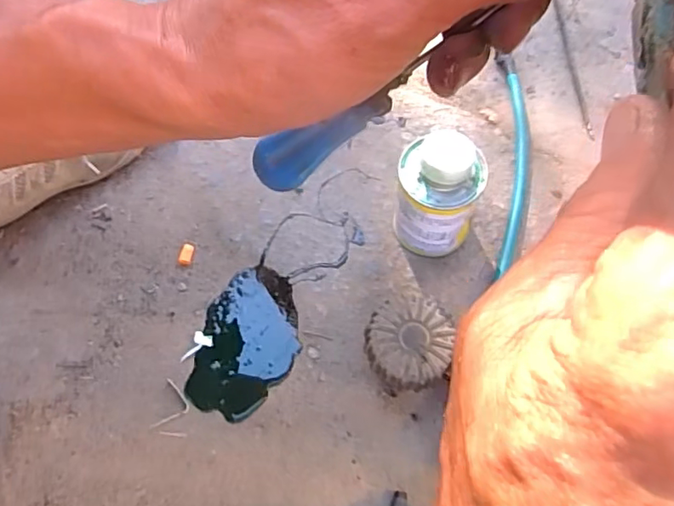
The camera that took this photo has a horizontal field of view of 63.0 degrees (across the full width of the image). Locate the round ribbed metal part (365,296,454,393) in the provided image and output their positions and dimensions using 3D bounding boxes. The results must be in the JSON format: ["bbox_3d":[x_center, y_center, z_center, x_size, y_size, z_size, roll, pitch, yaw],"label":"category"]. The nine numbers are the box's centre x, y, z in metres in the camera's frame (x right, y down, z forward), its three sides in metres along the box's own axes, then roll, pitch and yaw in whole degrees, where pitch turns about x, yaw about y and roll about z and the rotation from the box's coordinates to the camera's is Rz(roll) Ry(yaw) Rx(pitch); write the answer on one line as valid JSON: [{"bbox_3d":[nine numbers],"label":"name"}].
[{"bbox_3d":[0.056,0.073,0.435,0.063,0.041,0.067,-1,62,3],"label":"round ribbed metal part"}]

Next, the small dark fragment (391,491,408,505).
[{"bbox_3d":[0.046,0.183,0.401,0.011,0.005,0.016,16,66,10],"label":"small dark fragment"}]

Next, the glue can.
[{"bbox_3d":[0.079,-0.043,0.440,0.064,0.121,0.054,11,63,9],"label":"glue can"}]

